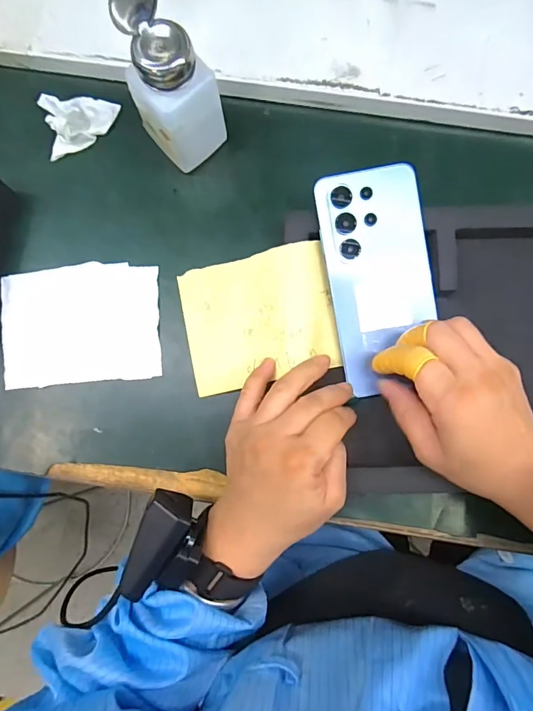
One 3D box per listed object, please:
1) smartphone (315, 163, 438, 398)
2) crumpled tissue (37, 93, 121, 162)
[{"bbox_3d":[0.088,-0.058,0.334,0.078,0.005,0.164,-10,95,1],"label":"smartphone"},{"bbox_3d":[-0.163,-0.209,0.374,0.063,0.026,0.055,-15,84,0],"label":"crumpled tissue"}]

